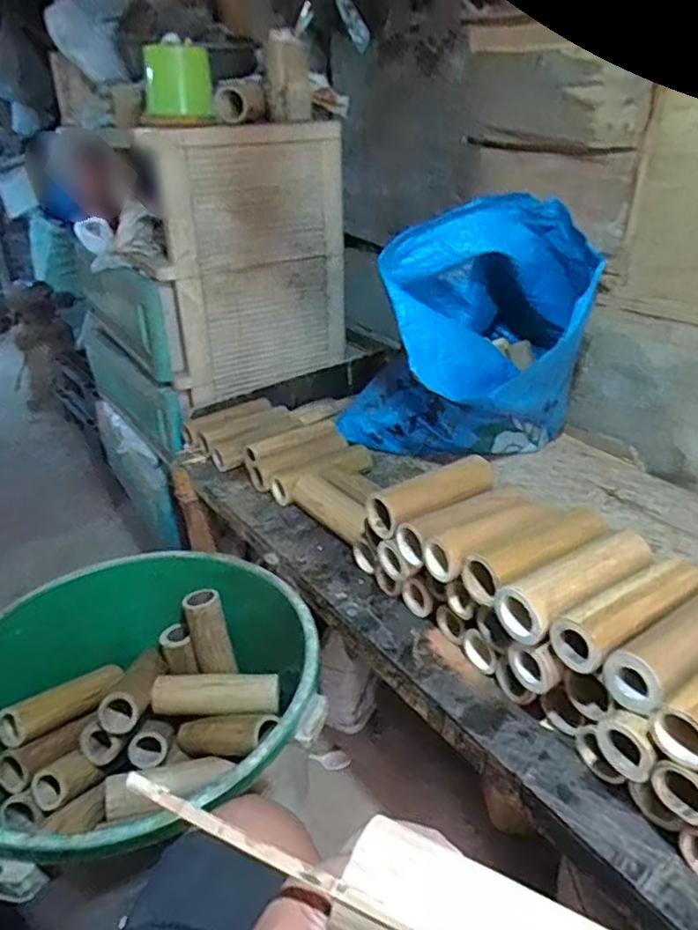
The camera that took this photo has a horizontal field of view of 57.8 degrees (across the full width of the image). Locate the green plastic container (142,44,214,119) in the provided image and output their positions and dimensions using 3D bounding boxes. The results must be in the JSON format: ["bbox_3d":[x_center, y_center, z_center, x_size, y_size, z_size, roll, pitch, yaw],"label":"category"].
[{"bbox_3d":[-0.283,-0.635,1.048,0.106,0.104,0.115,-6,28,-12],"label":"green plastic container"}]

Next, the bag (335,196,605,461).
[{"bbox_3d":[0.195,-0.215,1.091,0.407,0.419,0.381,3,27,6],"label":"bag"}]

